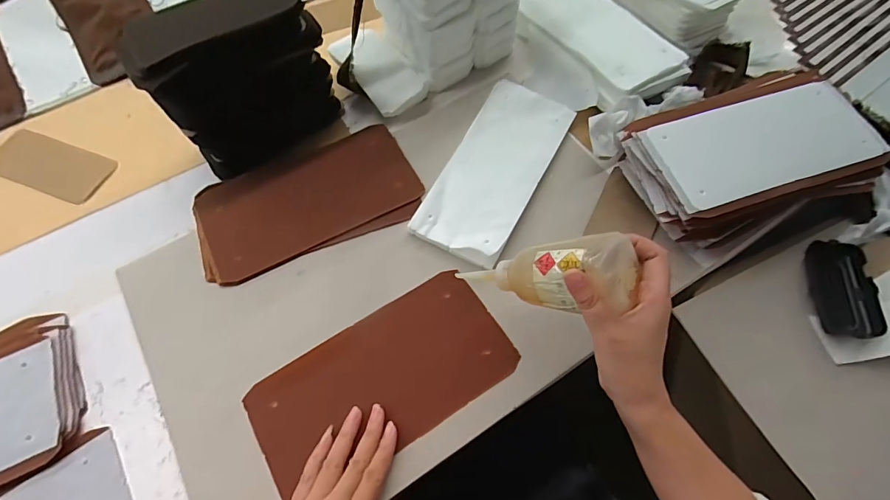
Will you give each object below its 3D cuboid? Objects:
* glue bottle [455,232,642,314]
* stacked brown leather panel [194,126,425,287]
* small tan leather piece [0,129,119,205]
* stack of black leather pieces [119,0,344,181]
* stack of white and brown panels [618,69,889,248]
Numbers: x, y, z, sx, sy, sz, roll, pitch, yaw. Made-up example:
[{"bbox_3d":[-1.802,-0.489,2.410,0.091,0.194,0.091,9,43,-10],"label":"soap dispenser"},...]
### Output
[{"bbox_3d":[0.078,0.023,0.374,0.161,0.044,0.054,-9,56,44],"label":"glue bottle"},{"bbox_3d":[-0.167,-0.064,0.505,0.258,0.011,0.145,-23,66,-10],"label":"stacked brown leather panel"},{"bbox_3d":[-0.511,-0.109,0.537,0.166,0.009,0.068,18,75,8],"label":"small tan leather piece"},{"bbox_3d":[-0.222,-0.188,0.472,0.187,0.178,0.069,-25,67,-11],"label":"stack of black leather pieces"},{"bbox_3d":[0.344,-0.111,0.485,0.253,0.069,0.165,-16,65,-8],"label":"stack of white and brown panels"}]

